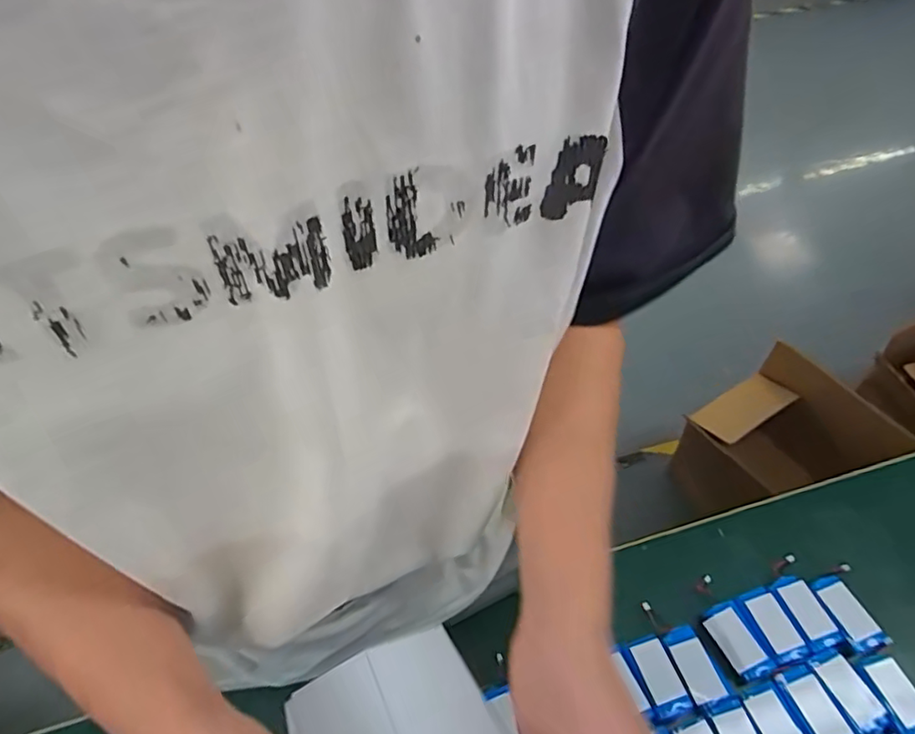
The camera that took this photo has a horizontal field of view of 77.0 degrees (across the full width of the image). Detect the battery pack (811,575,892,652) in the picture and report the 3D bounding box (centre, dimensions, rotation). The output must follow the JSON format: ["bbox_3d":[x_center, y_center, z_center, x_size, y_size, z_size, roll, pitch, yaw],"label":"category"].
[{"bbox_3d":[0.379,0.239,0.559,0.033,0.004,0.070,-23,52,-4],"label":"battery pack"}]

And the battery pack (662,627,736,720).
[{"bbox_3d":[0.223,0.281,0.536,0.035,0.008,0.073,-16,52,-10],"label":"battery pack"}]

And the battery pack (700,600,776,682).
[{"bbox_3d":[0.266,0.261,0.549,0.038,0.006,0.064,-18,52,-11],"label":"battery pack"}]

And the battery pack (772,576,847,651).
[{"bbox_3d":[0.339,0.239,0.562,0.034,0.007,0.069,-16,52,-10],"label":"battery pack"}]

